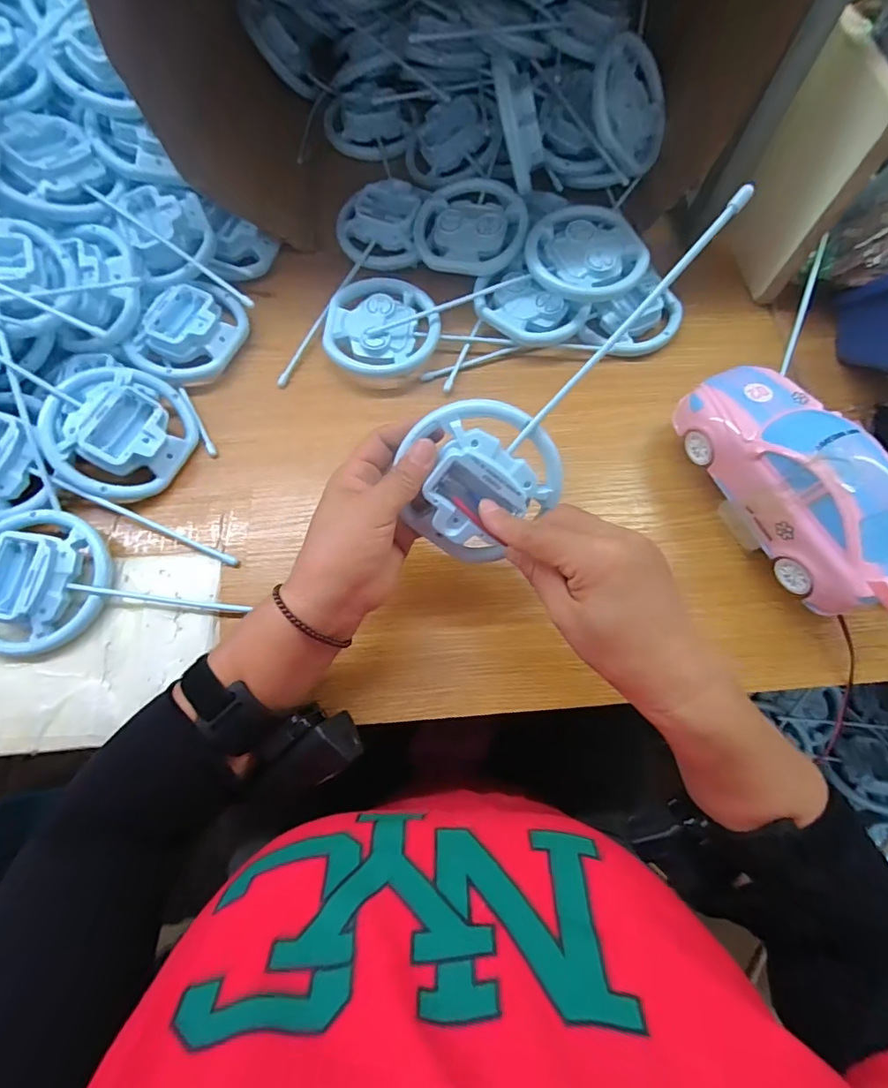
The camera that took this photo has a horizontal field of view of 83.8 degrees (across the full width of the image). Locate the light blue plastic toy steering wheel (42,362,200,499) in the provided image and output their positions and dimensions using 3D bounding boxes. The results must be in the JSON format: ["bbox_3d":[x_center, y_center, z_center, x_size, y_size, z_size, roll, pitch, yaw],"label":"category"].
[{"bbox_3d":[-0.255,-0.091,0.388,0.099,0.041,0.106,3,74,-11],"label":"light blue plastic toy steering wheel"}]

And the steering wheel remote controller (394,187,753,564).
[{"bbox_3d":[0.066,-0.086,0.278,0.092,0.032,0.237,34,113,-27],"label":"steering wheel remote controller"}]

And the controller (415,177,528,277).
[{"bbox_3d":[0.026,-0.306,0.472,0.102,0.019,0.102,4,70,0],"label":"controller"}]

